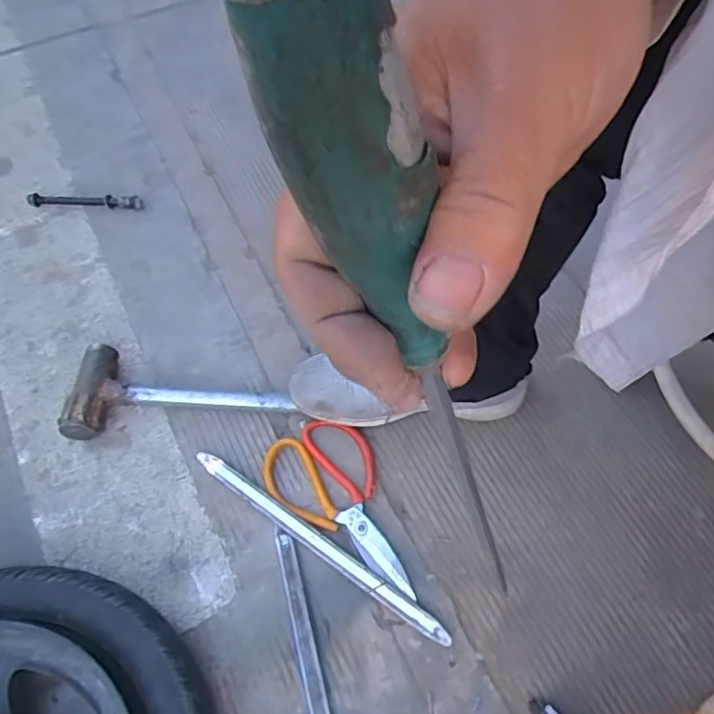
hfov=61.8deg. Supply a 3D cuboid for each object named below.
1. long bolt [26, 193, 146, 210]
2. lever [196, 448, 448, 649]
[{"bbox_3d":[-0.351,-0.201,0.769,0.142,0.015,0.018,0,60,-1],"label":"long bolt"},{"bbox_3d":[-0.040,0.177,0.566,0.287,0.014,0.023,32,65,16],"label":"lever"}]

